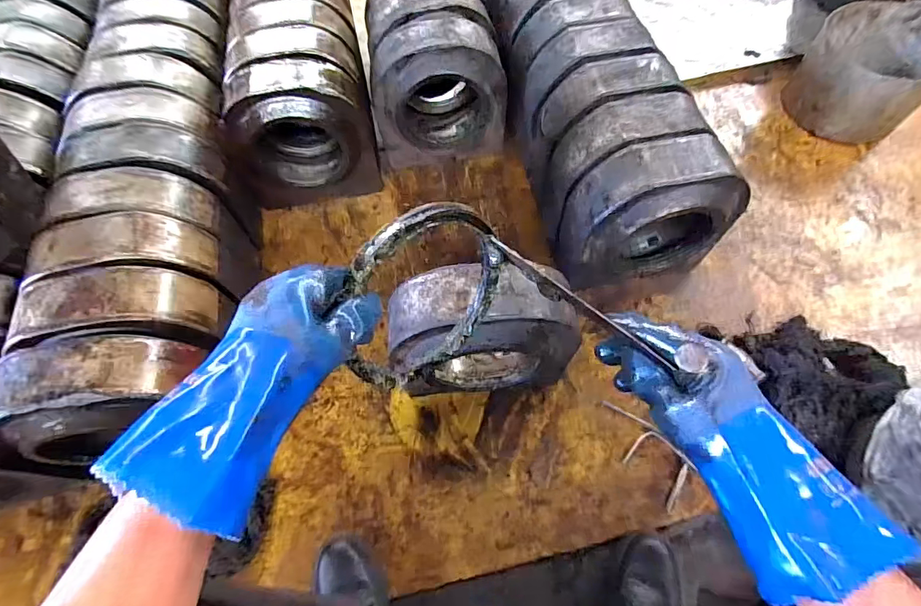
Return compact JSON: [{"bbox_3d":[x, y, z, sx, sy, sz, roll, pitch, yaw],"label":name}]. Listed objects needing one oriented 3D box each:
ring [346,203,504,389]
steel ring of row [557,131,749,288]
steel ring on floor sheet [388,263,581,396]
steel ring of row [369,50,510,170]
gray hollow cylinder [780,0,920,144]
[{"bbox_3d":[-0.031,0.001,0.444,0.026,0.198,0.198,35,91,35],"label":"ring"},{"bbox_3d":[0.352,-0.155,0.839,0.286,0.293,0.124,-13,62,-5],"label":"steel ring of row"},{"bbox_3d":[0.027,0.055,0.720,0.274,0.255,0.118,-2,62,1],"label":"steel ring on floor sheet"},{"bbox_3d":[-0.047,-0.449,1.031,0.301,0.307,0.098,-11,62,-4],"label":"steel ring of row"},{"bbox_3d":[1.015,-0.568,1.123,0.282,0.204,0.288,-40,68,-17],"label":"gray hollow cylinder"}]

